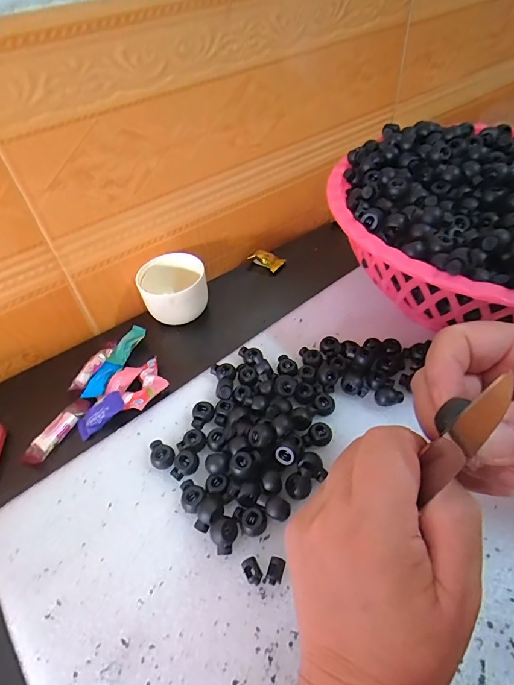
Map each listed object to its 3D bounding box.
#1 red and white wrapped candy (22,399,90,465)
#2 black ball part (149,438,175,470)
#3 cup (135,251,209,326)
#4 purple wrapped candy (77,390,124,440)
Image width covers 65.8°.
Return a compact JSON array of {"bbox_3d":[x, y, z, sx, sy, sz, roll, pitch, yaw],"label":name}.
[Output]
[{"bbox_3d":[-0.168,0.072,0.334,0.018,0.007,0.065,20,52,21],"label":"red and white wrapped candy"},{"bbox_3d":[-0.072,0.086,0.301,0.017,0.012,0.023,-30,52,-21],"label":"black ball part"},{"bbox_3d":[-0.086,-0.052,0.418,0.067,0.052,0.074,-11,48,-6],"label":"cup"},{"bbox_3d":[-0.134,0.061,0.338,0.045,0.007,0.021,-45,57,-12],"label":"purple wrapped candy"}]

